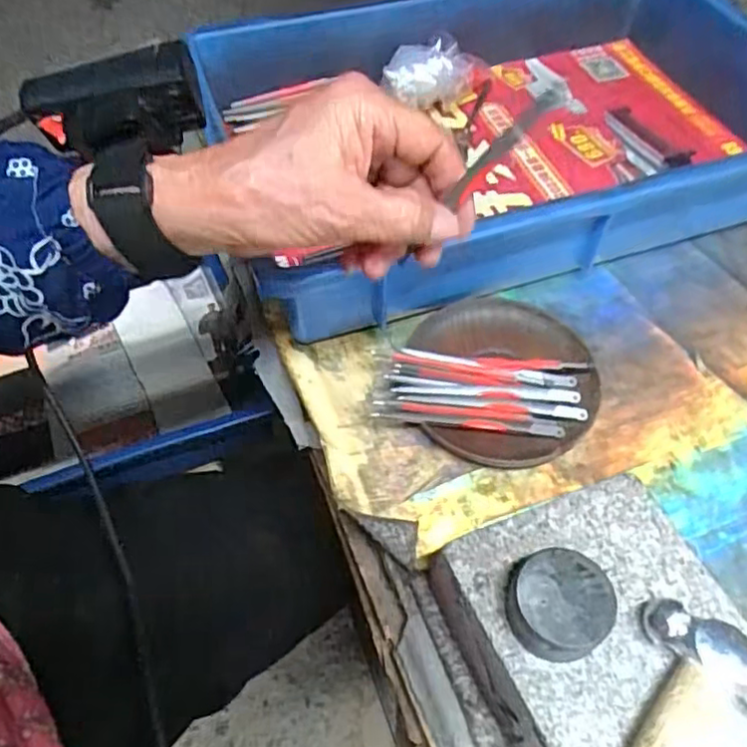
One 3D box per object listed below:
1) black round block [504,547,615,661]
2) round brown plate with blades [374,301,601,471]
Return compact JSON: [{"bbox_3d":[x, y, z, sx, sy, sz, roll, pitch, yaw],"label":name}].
[{"bbox_3d":[0.071,0.090,0.251,0.036,0.022,0.036,0,56,0],"label":"black round block"},{"bbox_3d":[0.073,-0.001,0.386,0.114,0.018,0.111,20,57,15],"label":"round brown plate with blades"}]

